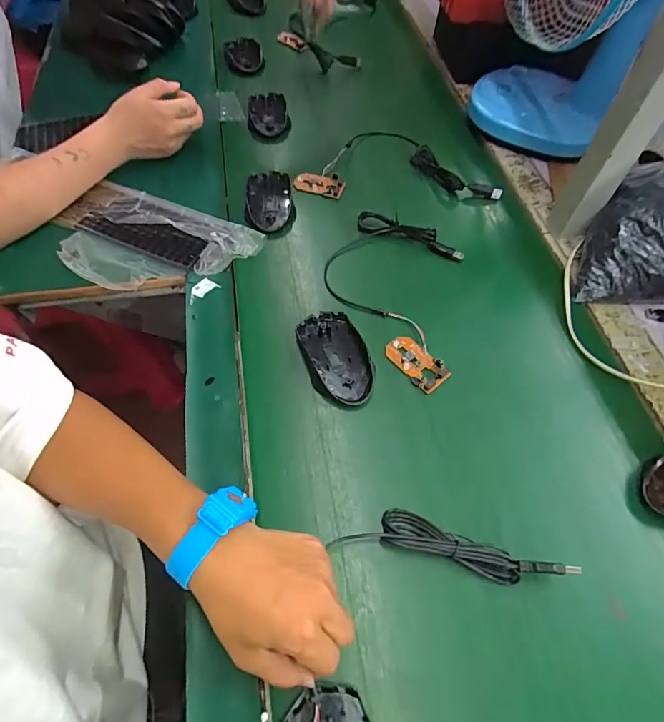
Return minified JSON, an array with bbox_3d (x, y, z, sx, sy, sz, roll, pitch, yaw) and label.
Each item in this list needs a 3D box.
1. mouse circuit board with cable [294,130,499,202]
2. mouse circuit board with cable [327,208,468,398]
[{"bbox_3d":[0.090,-0.296,0.637,0.279,0.023,0.162,0,58,-1],"label":"mouse circuit board with cable"},{"bbox_3d":[0.065,-0.082,0.502,0.155,0.014,0.229,12,59,7],"label":"mouse circuit board with cable"}]

